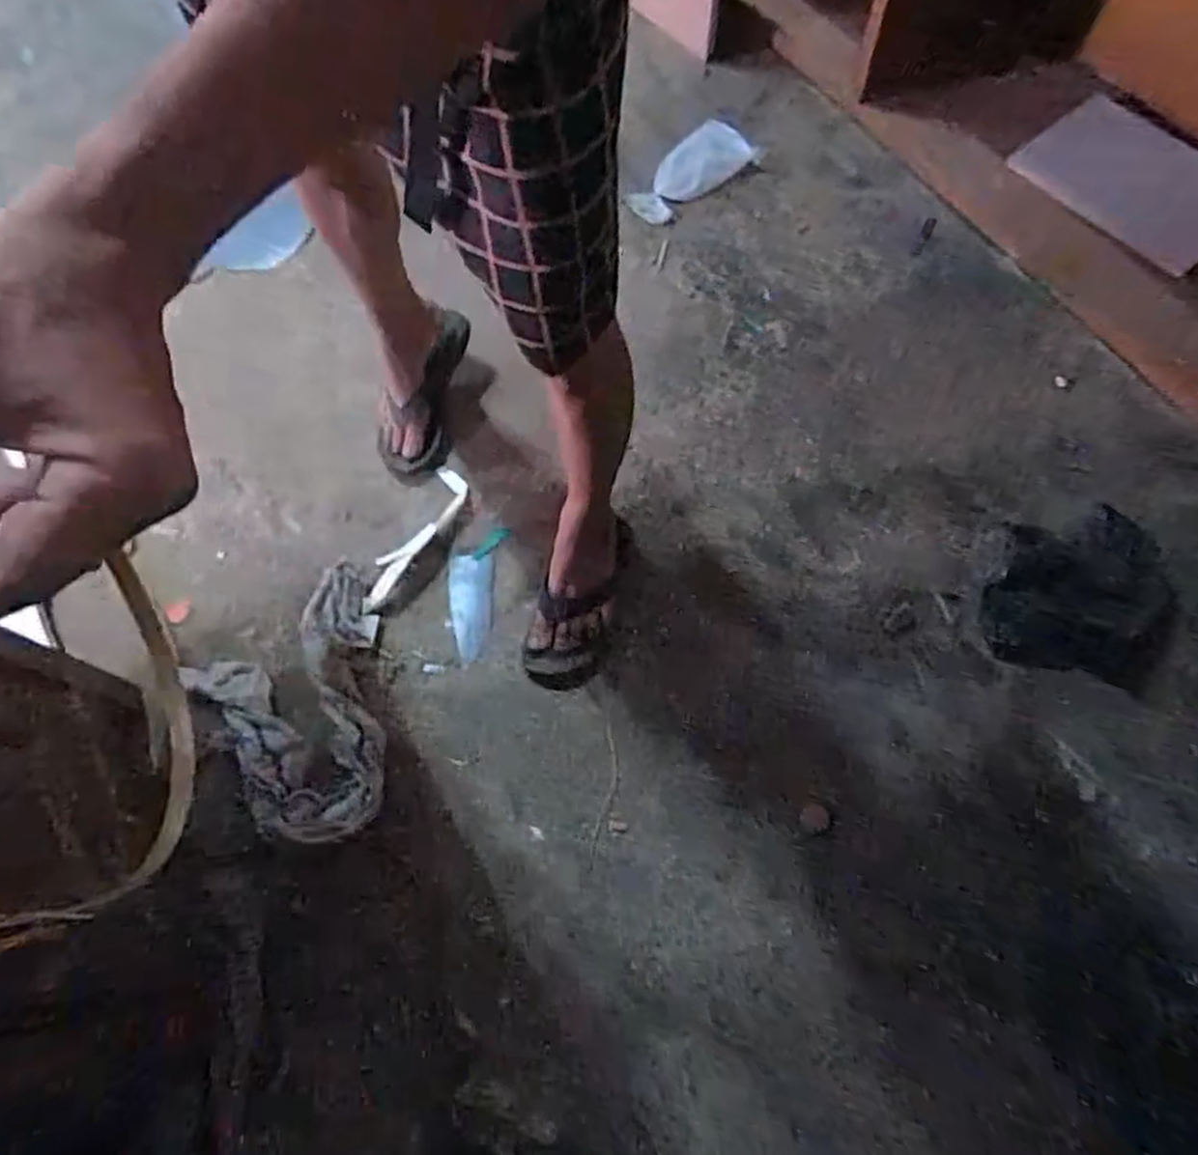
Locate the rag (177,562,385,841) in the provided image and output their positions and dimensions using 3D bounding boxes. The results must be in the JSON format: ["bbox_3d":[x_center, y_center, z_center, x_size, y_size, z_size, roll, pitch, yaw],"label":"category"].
[{"bbox_3d":[-0.369,0.173,1.017,0.259,0.032,0.322,-34,70,-14],"label":"rag"}]

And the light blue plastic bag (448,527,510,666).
[{"bbox_3d":[-0.185,0.024,1.104,0.075,0.011,0.199,6,66,3],"label":"light blue plastic bag"}]

